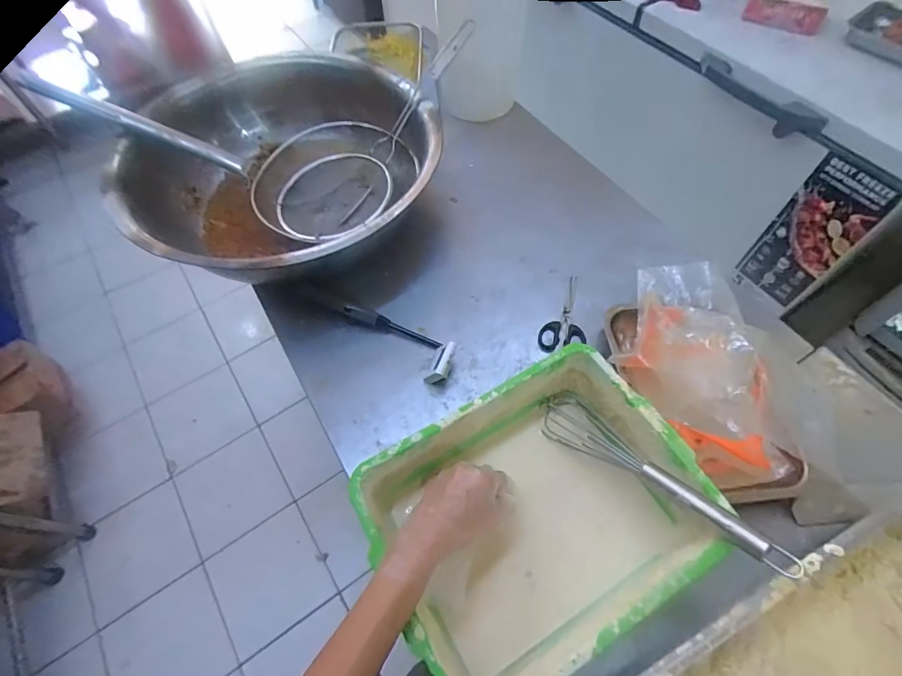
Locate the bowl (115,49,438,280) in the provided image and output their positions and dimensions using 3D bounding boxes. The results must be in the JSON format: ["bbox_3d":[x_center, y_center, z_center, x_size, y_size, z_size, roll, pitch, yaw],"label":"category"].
[{"bbox_3d":[-0.274,-0.281,0.785,0.480,0.203,0.473,-1,60,2],"label":"bowl"}]

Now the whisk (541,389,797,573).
[{"bbox_3d":[0.225,0.158,0.522,0.063,0.058,0.301,-36,34,-17],"label":"whisk"}]

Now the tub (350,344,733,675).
[{"bbox_3d":[0.096,0.203,0.522,0.335,0.116,0.263,-28,63,-13],"label":"tub"}]

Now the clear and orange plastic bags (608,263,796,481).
[{"bbox_3d":[0.339,0.032,0.629,0.195,0.059,0.324,-6,60,-1],"label":"clear and orange plastic bags"}]

